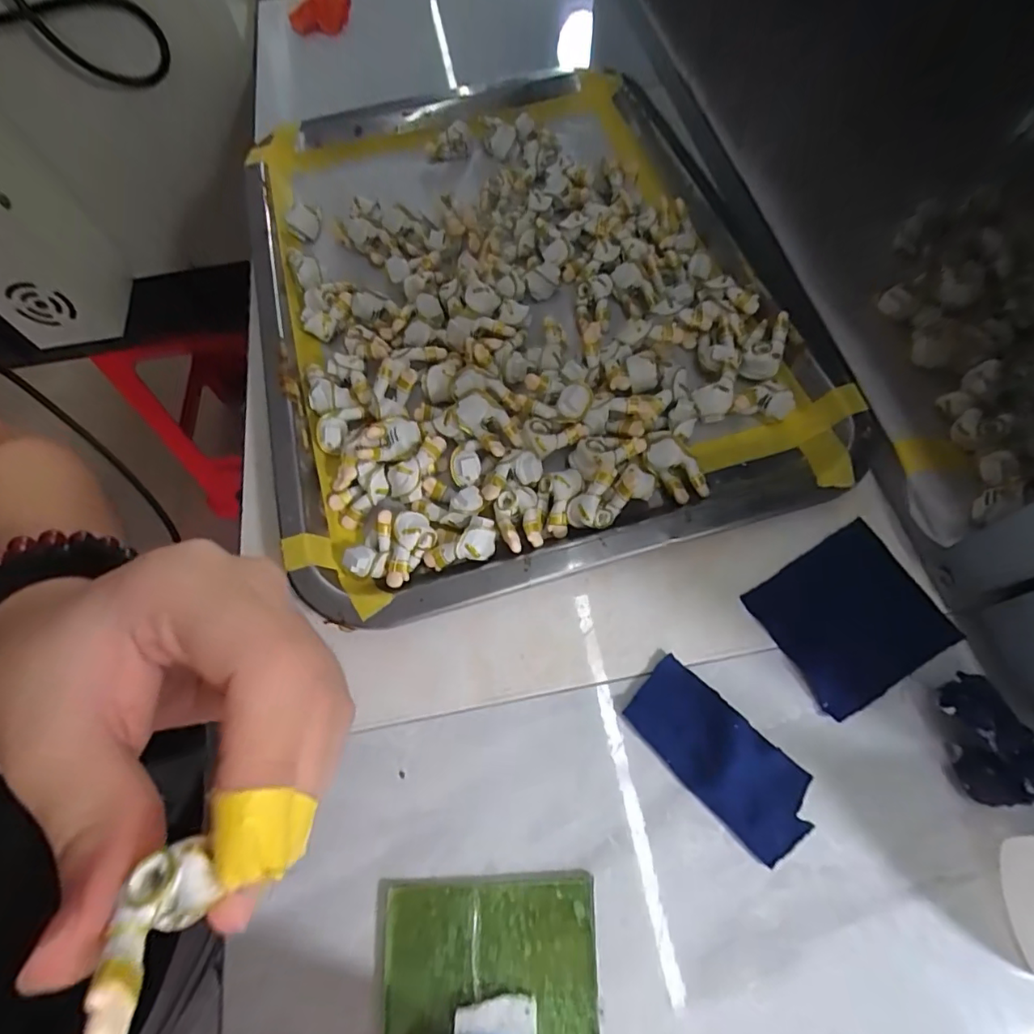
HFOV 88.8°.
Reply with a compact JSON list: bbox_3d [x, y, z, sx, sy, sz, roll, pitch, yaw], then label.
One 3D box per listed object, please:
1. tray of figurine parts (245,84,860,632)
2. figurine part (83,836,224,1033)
[{"bbox_3d":[-0.005,-0.128,0.292,0.265,0.033,0.341,-15,65,-4],"label":"tray of figurine parts"},{"bbox_3d":[-0.063,0.073,0.091,0.013,0.010,0.029,-1,35,2],"label":"figurine part"}]

